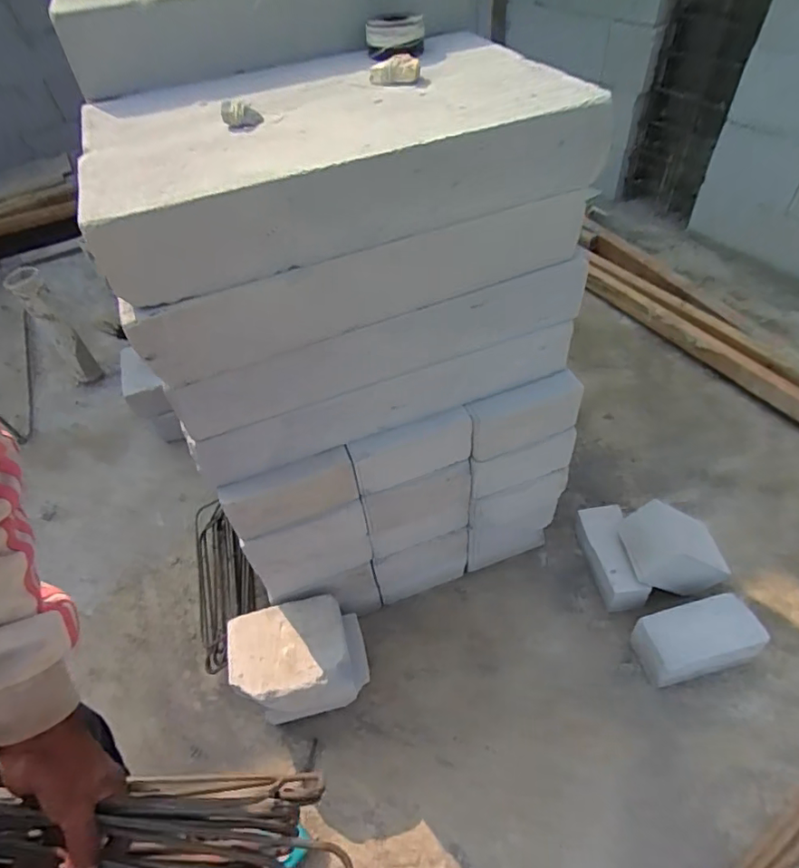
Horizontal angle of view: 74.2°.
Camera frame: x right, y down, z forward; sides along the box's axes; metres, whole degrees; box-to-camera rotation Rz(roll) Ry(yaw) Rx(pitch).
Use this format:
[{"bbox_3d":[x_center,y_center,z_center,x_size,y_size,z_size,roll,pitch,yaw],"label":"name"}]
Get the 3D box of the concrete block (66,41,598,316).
[{"bbox_3d":[-0.081,-0.375,0.693,0.610,0.101,0.337,-21,50,-12],"label":"concrete block"}]

